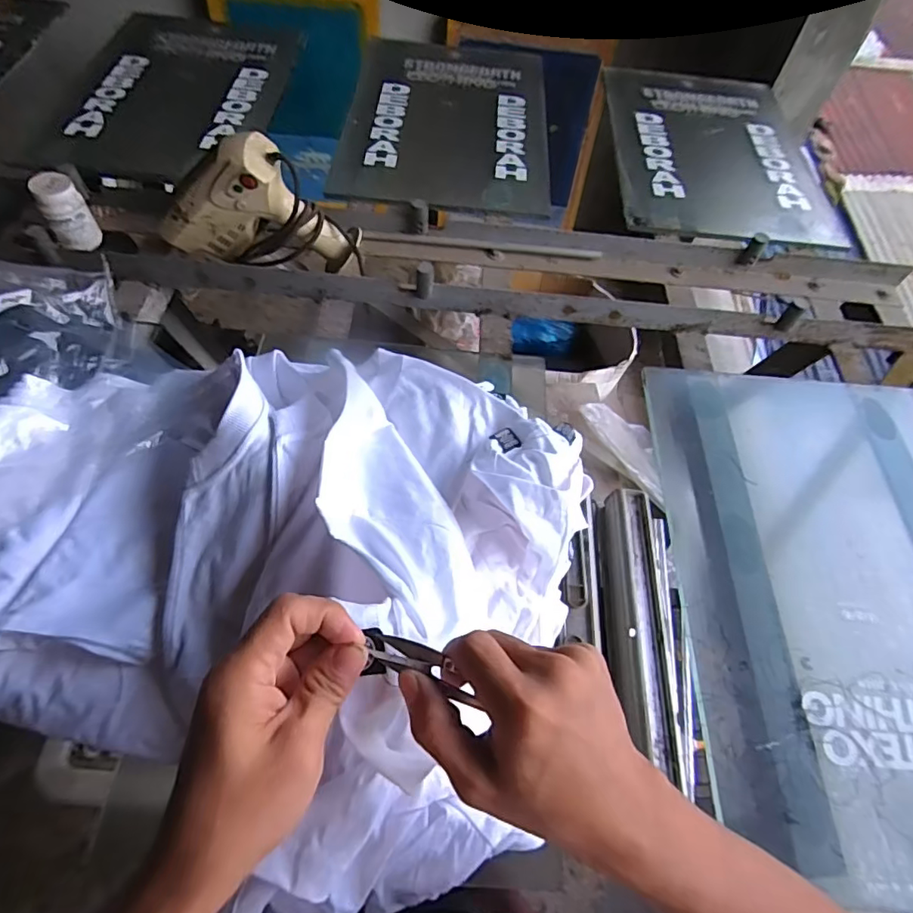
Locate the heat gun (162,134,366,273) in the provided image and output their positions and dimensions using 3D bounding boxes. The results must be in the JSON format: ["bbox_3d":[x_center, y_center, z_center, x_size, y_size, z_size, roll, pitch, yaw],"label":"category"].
[{"bbox_3d":[-0.289,-0.361,0.775,0.280,0.180,0.075,7,59,1],"label":"heat gun"}]

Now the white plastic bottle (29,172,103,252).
[{"bbox_3d":[-0.596,-0.372,0.819,0.062,0.095,0.054,-30,65,-19],"label":"white plastic bottle"}]

